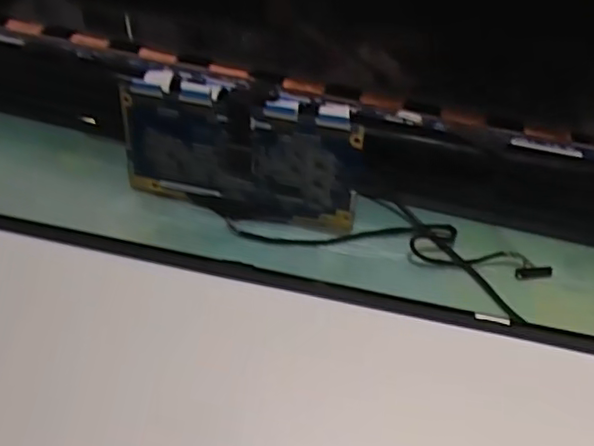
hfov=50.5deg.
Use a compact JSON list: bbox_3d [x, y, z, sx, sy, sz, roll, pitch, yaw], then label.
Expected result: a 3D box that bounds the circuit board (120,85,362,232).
[{"bbox_3d":[-0.047,-0.048,0.518,0.197,0.105,0.012,12,38,10],"label":"circuit board"}]

